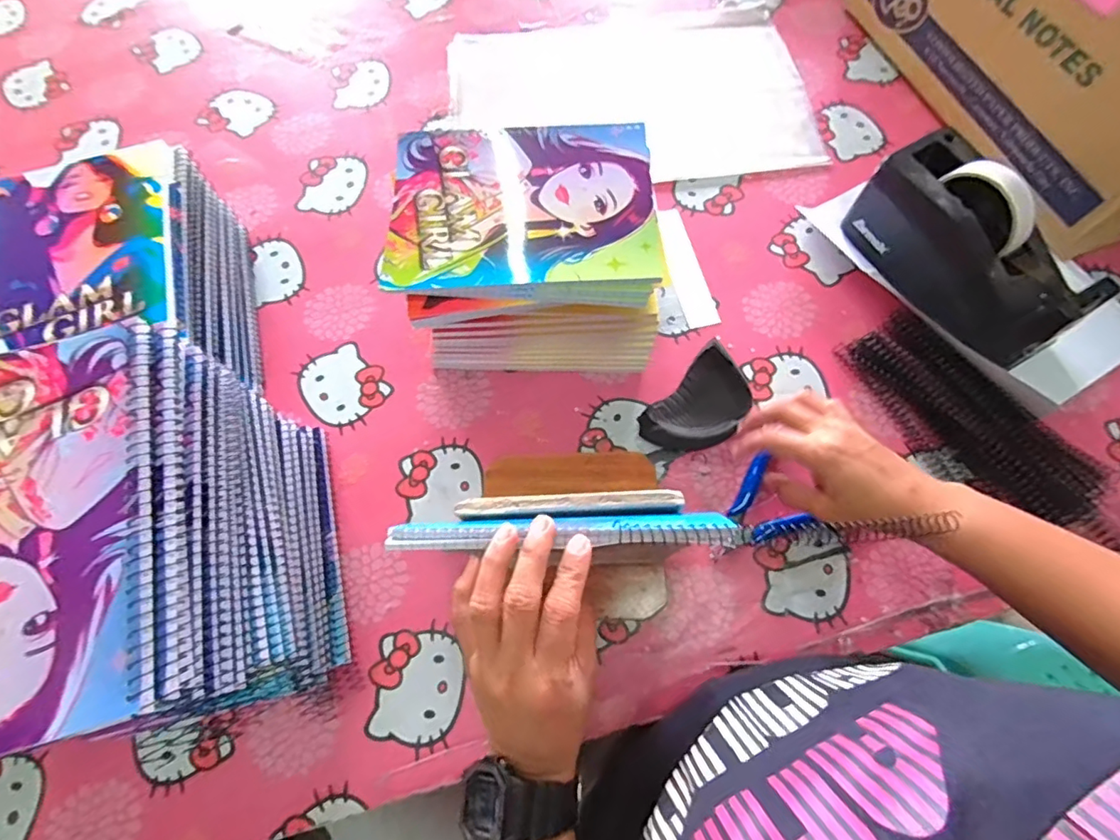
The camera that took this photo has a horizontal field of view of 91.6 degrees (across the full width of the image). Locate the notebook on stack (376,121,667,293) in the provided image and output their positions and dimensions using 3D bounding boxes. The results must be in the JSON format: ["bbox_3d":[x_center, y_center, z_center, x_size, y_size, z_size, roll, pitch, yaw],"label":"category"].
[{"bbox_3d":[-0.028,-0.165,0.415,0.201,0.011,0.148,0,68,2],"label":"notebook on stack"}]

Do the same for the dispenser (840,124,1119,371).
[{"bbox_3d":[0.355,-0.148,0.474,0.081,0.112,0.200,-25,70,-8],"label":"dispenser"}]

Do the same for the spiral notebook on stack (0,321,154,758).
[{"bbox_3d":[-0.271,0.053,0.259,0.147,0.009,0.196,-15,69,-4],"label":"spiral notebook on stack"}]

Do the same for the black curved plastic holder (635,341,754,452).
[{"bbox_3d":[0.123,-0.011,0.474,0.099,0.036,0.064,-42,73,-13],"label":"black curved plastic holder"}]

